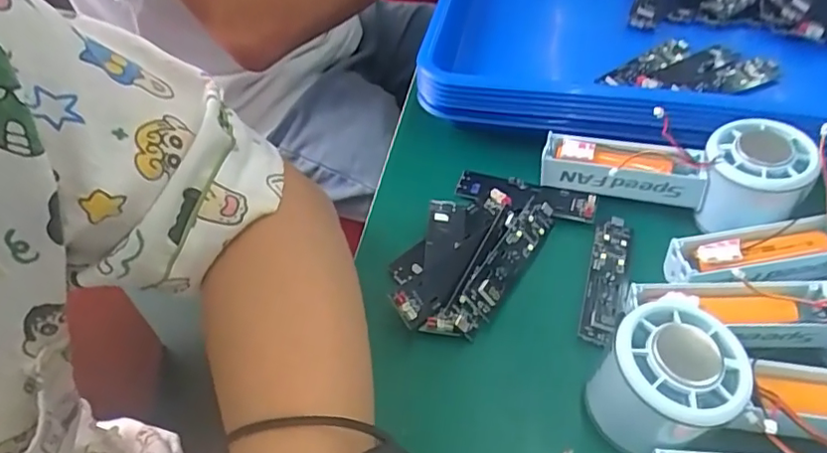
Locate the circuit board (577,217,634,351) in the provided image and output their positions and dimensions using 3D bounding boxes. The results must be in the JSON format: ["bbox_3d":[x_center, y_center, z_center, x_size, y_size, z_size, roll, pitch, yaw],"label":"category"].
[{"bbox_3d":[0.114,0.029,0.344,0.022,0.012,0.091,14,52,14],"label":"circuit board"}]

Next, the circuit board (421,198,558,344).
[{"bbox_3d":[0.052,0.022,0.341,0.025,0.013,0.111,31,58,25],"label":"circuit board"}]

